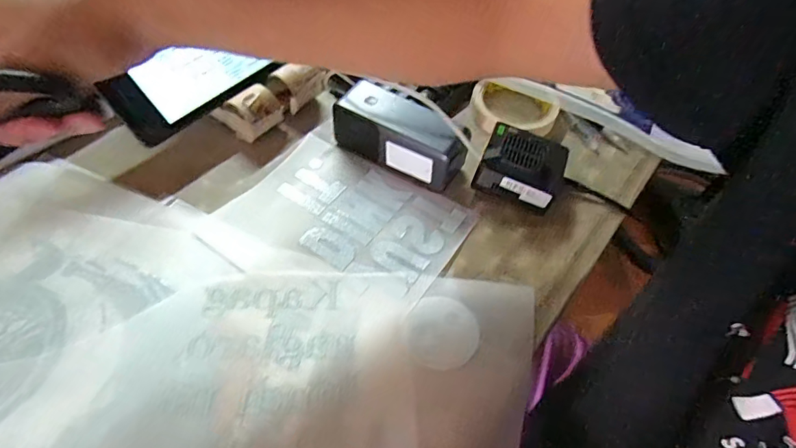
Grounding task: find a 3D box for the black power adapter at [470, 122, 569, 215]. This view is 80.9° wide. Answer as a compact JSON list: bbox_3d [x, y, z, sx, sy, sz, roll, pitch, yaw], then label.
[{"bbox_3d":[0.118,-0.056,0.449,0.074,0.051,0.067,22,55,10],"label":"black power adapter"}]

